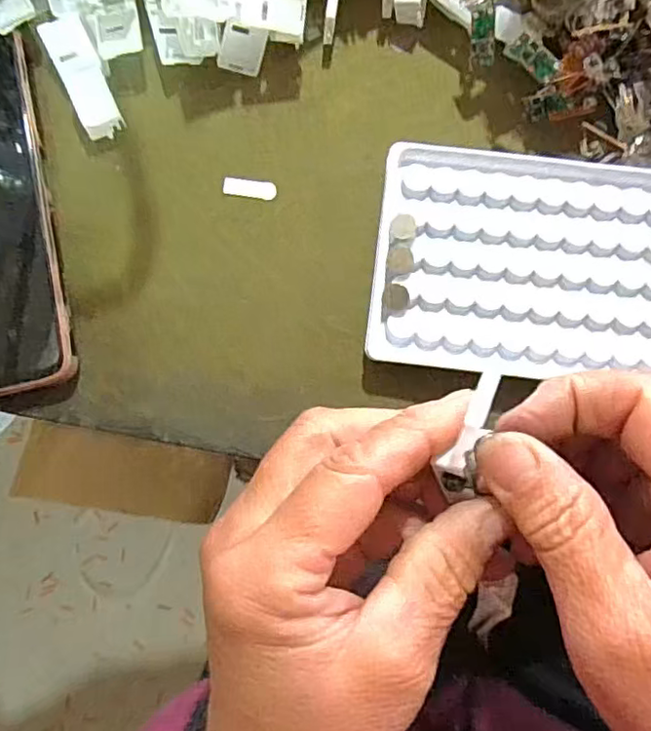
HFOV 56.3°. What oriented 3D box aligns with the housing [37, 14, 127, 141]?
[{"bbox_3d":[-0.109,-0.132,0.274,0.019,0.012,0.056,-25,84,-3],"label":"housing"}]

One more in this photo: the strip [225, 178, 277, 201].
[{"bbox_3d":[-0.034,-0.080,0.273,0.023,0.004,0.008,6,83,1],"label":"strip"}]

